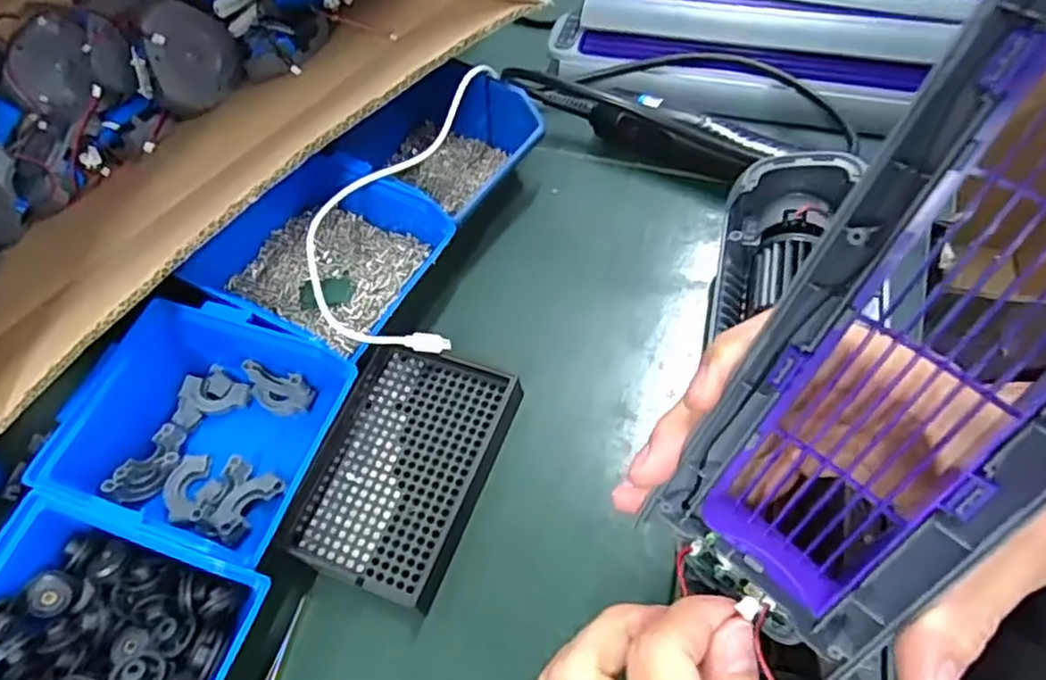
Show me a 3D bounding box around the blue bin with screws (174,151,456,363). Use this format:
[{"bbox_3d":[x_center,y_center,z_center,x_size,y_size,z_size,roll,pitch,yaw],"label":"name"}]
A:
[{"bbox_3d":[-0.126,-0.054,0.422,0.135,0.054,0.114,25,70,18],"label":"blue bin with screws"}]

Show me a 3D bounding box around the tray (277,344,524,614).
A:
[{"bbox_3d":[-0.068,0.069,0.377,0.096,0.017,0.132,18,63,12],"label":"tray"}]

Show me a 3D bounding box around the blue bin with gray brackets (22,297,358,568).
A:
[{"bbox_3d":[-0.172,0.048,0.370,0.138,0.064,0.119,14,66,14],"label":"blue bin with gray brackets"}]

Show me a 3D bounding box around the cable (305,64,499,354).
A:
[{"bbox_3d":[-0.074,-0.092,0.409,0.091,0.023,0.205,11,69,-11],"label":"cable"}]

